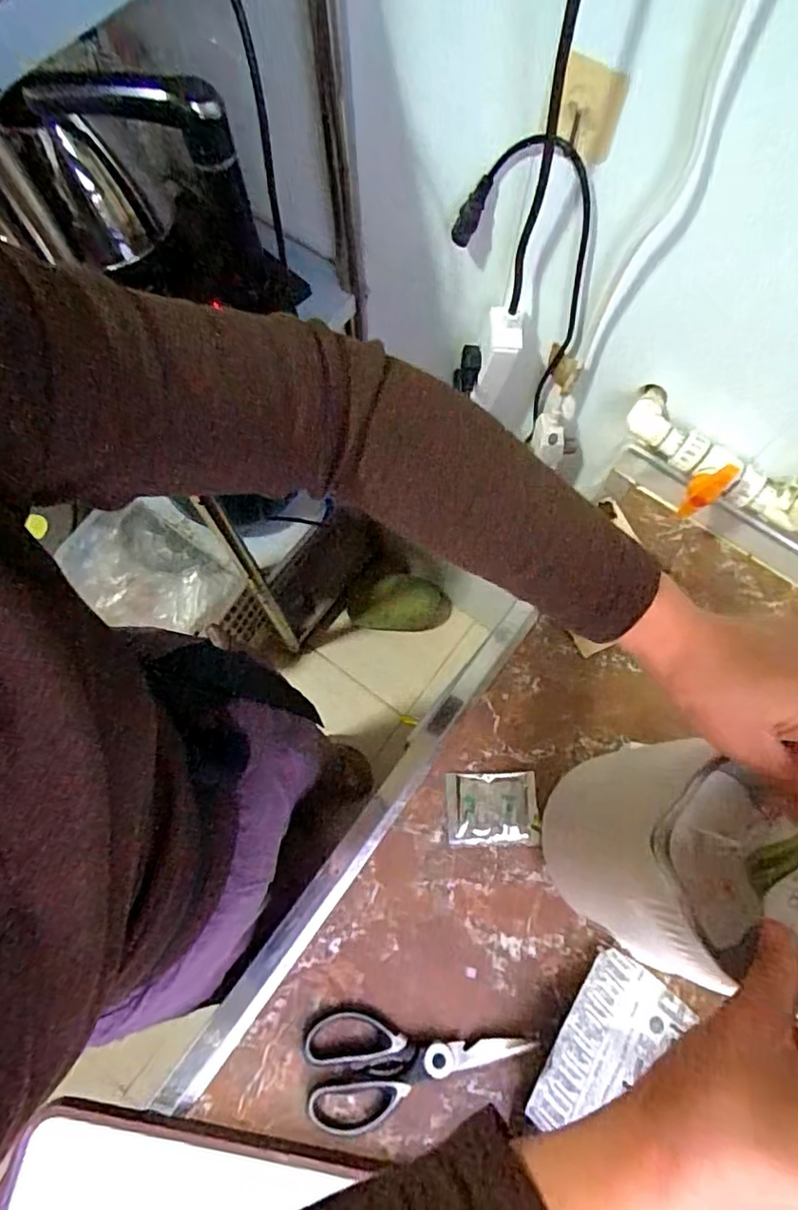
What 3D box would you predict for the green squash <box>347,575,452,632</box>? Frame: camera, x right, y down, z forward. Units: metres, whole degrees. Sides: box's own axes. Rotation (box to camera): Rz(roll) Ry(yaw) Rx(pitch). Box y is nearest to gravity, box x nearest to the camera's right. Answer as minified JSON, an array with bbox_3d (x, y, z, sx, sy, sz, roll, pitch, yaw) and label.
[{"bbox_3d":[0.000,-0.003,1.410,0.251,0.126,0.114,-3,71,-1],"label":"green squash"}]

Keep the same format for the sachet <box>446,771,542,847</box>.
[{"bbox_3d":[0.092,0.199,0.574,0.087,0.004,0.066,-2,71,0],"label":"sachet"}]

